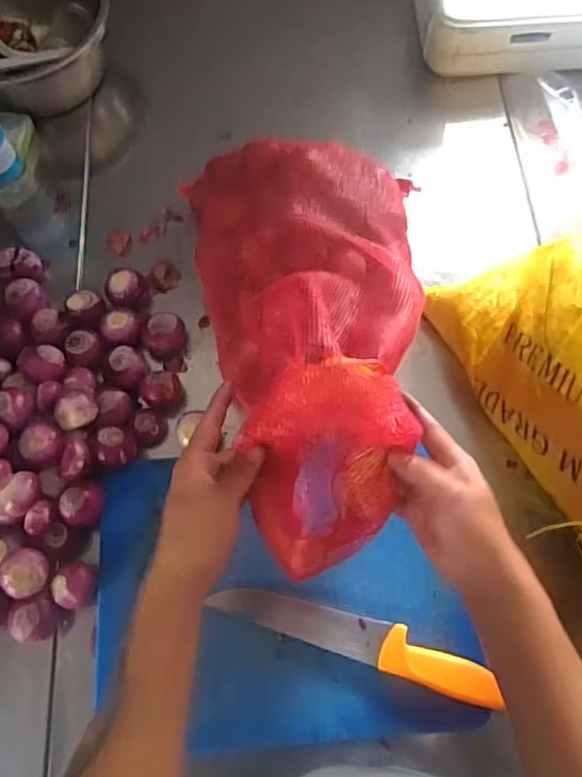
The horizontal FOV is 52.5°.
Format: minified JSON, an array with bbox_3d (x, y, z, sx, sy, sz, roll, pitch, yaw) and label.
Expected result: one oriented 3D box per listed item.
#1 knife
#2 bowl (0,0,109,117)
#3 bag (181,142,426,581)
[{"bbox_3d":[0.061,0.258,0.619,0.302,0.026,0.044,12,70,20],"label":"knife"},{"bbox_3d":[-0.379,-0.508,0.841,0.210,0.134,0.210,0,70,1],"label":"bowl"},{"bbox_3d":[0.023,-0.067,0.623,0.233,0.227,0.465,-6,51,-1],"label":"bag"}]

